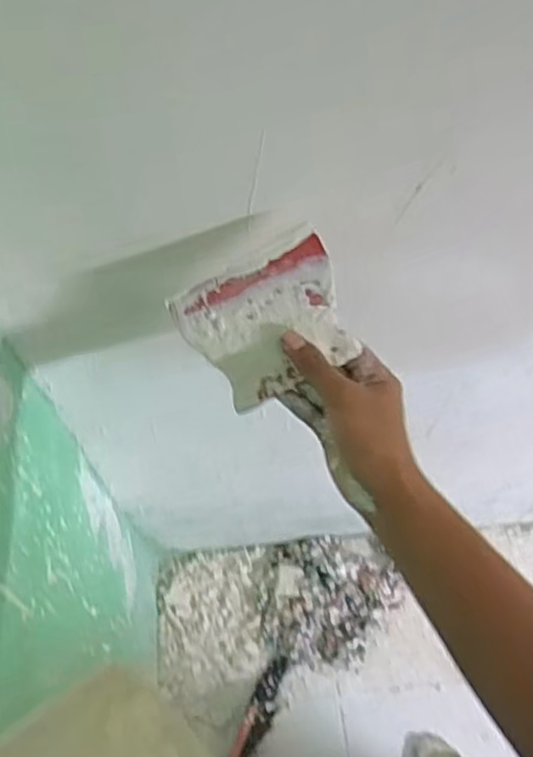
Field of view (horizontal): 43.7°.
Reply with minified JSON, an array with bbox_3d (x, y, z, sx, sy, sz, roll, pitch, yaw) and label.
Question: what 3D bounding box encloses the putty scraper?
[{"bbox_3d":[0.002,-0.039,0.498,0.119,0.005,0.099,-27,96,12],"label":"putty scraper"}]

